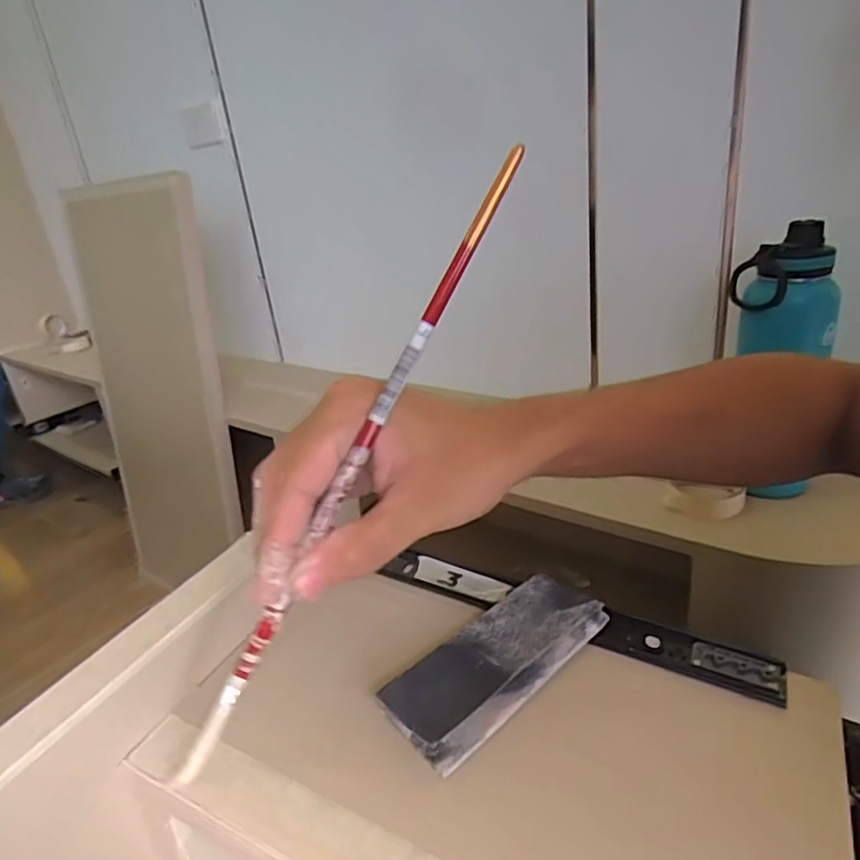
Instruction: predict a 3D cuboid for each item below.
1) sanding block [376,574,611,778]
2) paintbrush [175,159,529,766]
[{"bbox_3d":[0.032,0.108,0.288,0.113,0.015,0.047,-25,29,-35],"label":"sanding block"},{"bbox_3d":[-0.033,0.015,0.246,0.008,0.284,0.015,27,1,-36],"label":"paintbrush"}]

